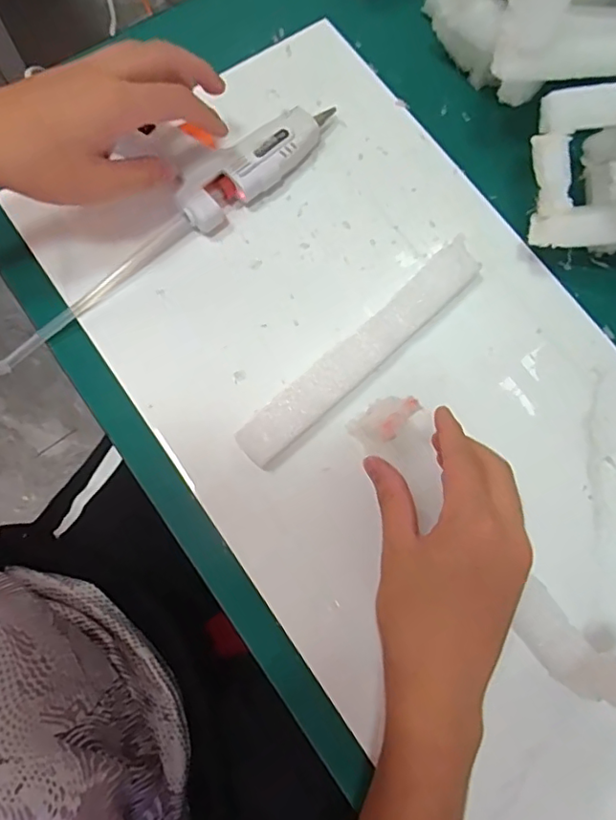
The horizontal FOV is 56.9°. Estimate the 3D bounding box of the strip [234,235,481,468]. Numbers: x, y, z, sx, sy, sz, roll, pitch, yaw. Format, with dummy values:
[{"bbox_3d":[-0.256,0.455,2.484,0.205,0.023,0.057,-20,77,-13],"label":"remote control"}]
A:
[{"bbox_3d":[0.037,-0.039,0.382,0.204,0.024,0.028,-42,80,-11],"label":"strip"}]

